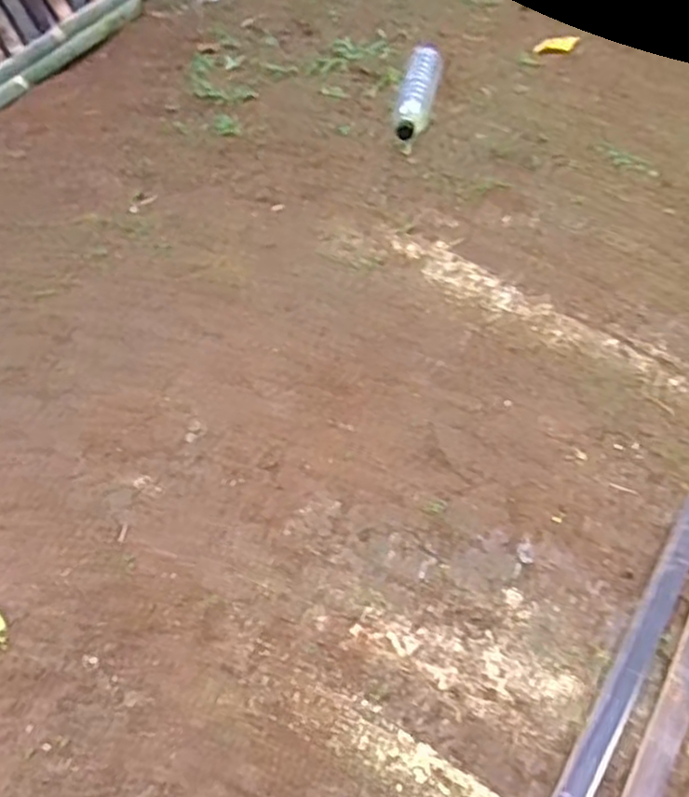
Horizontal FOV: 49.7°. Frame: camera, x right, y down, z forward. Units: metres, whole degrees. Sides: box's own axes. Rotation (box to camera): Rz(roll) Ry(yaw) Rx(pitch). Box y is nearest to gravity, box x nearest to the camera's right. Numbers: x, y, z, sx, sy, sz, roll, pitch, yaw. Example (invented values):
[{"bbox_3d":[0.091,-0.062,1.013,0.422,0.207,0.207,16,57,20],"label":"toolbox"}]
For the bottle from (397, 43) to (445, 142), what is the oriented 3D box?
[{"bbox_3d":[0.131,-0.531,1.292,0.055,0.058,0.253,7,50,12],"label":"bottle"}]

